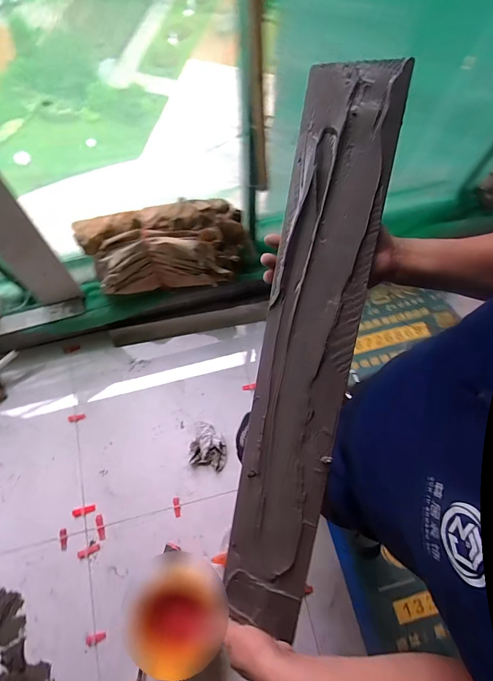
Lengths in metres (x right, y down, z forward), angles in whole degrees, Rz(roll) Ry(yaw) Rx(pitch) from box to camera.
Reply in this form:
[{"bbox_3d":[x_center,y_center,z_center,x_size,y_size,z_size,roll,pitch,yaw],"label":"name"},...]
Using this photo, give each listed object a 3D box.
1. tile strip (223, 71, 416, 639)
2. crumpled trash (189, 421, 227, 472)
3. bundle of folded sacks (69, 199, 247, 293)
[{"bbox_3d":[0.075,0.045,0.480,0.121,0.013,0.759,13,99,21],"label":"tile strip"},{"bbox_3d":[-0.149,0.424,1.420,0.152,0.055,0.170,11,71,3],"label":"crumpled trash"},{"bbox_3d":[-0.312,-0.348,1.370,0.594,0.248,0.262,-6,71,-2],"label":"bundle of folded sacks"}]

